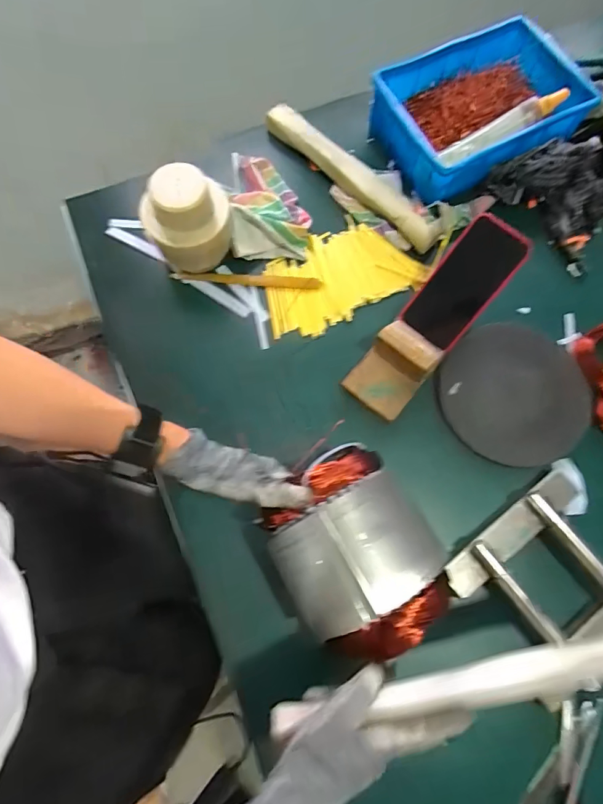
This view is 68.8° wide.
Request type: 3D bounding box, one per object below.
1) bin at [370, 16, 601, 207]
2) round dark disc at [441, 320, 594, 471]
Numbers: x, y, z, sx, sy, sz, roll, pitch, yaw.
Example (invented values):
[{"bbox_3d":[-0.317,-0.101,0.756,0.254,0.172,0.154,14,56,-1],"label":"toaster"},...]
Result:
[{"bbox_3d":[0.277,-0.451,0.683,0.309,0.084,0.207,-25,75,-8],"label":"bin"},{"bbox_3d":[0.280,-0.012,0.579,0.180,0.021,0.185,0,73,-1],"label":"round dark disc"}]

